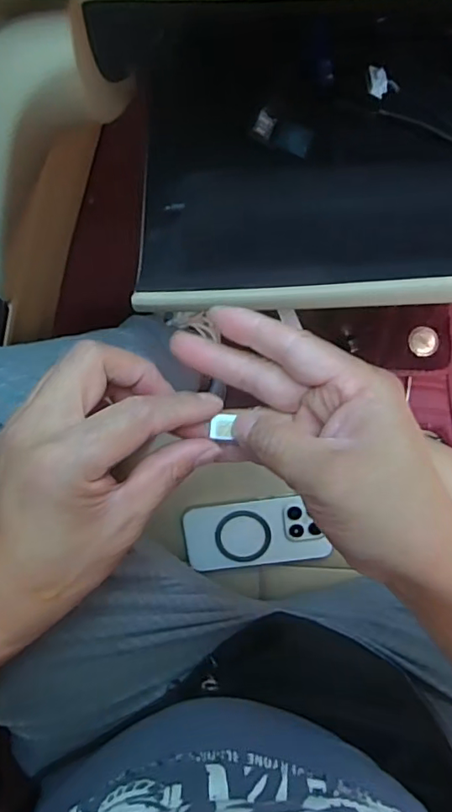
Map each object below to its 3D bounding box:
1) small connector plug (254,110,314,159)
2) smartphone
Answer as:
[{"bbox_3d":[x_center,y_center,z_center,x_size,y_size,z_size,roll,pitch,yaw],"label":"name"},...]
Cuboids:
[{"bbox_3d":[0.041,-0.196,0.395,0.042,0.005,0.017,18,90,-13],"label":"small connector plug"},{"bbox_3d":[0.029,0.130,0.561,0.141,0.012,0.067,-8,91,-1],"label":"smartphone"}]

